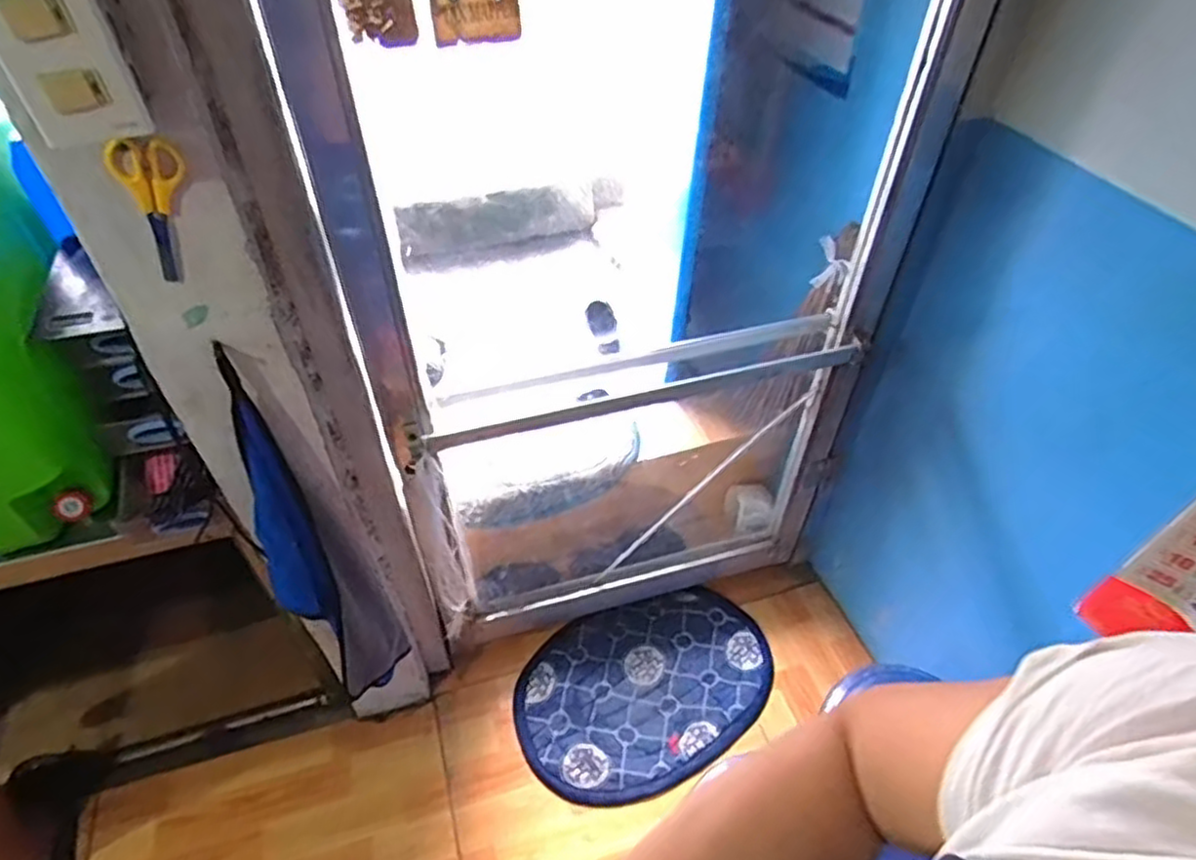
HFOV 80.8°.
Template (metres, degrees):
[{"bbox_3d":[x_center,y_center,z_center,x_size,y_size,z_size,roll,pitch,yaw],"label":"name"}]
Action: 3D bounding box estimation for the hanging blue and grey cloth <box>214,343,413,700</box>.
[{"bbox_3d":[-0.362,0.184,0.939,0.130,0.595,0.088,-27,52,-25],"label":"hanging blue and grey cloth"}]

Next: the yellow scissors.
[{"bbox_3d":[-0.374,-0.190,0.609,0.054,0.124,0.004,-16,48,-16],"label":"yellow scissors"}]

